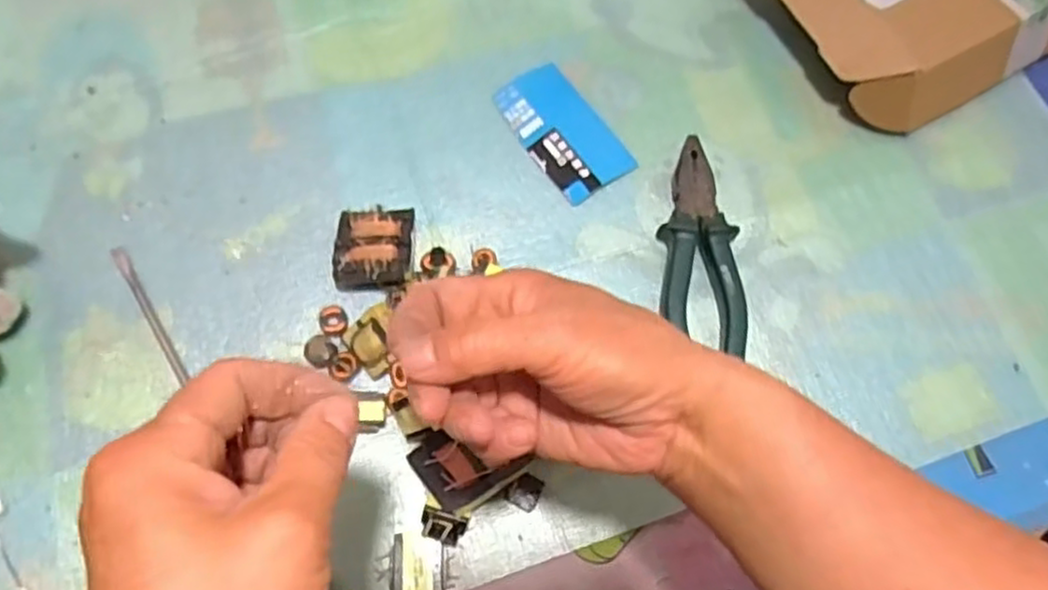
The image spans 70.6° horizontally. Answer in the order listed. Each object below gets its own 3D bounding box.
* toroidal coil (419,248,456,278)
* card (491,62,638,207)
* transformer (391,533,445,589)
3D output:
[{"bbox_3d":[-0.057,-0.020,0.499,0.022,0.016,0.022,1,70,-2],"label":"toroidal coil"},{"bbox_3d":[0.028,-0.120,0.537,0.058,0.008,0.106,-32,75,-13],"label":"card"},{"bbox_3d":[-0.062,0.161,0.432,0.030,0.016,0.038,-2,70,-3],"label":"transformer"}]

